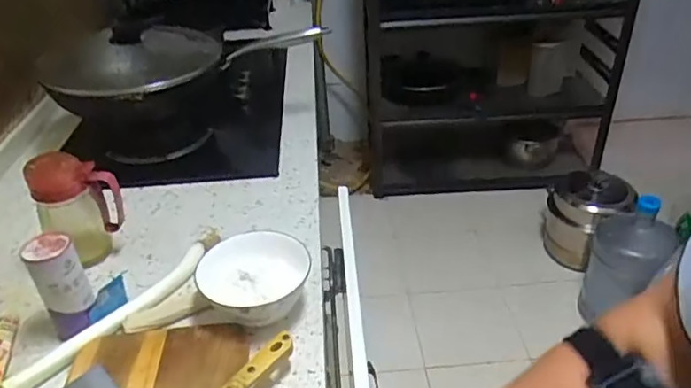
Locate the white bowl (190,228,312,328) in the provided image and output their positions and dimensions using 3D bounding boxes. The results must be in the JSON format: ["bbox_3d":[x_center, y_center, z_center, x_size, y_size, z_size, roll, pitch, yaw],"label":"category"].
[{"bbox_3d":[-0.115,0.116,0.708,0.135,0.069,0.131,-2,34,1],"label":"white bowl"}]

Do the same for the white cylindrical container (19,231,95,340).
[{"bbox_3d":[-0.342,0.118,0.681,0.052,0.141,0.053,-2,34,1],"label":"white cylindrical container"}]

